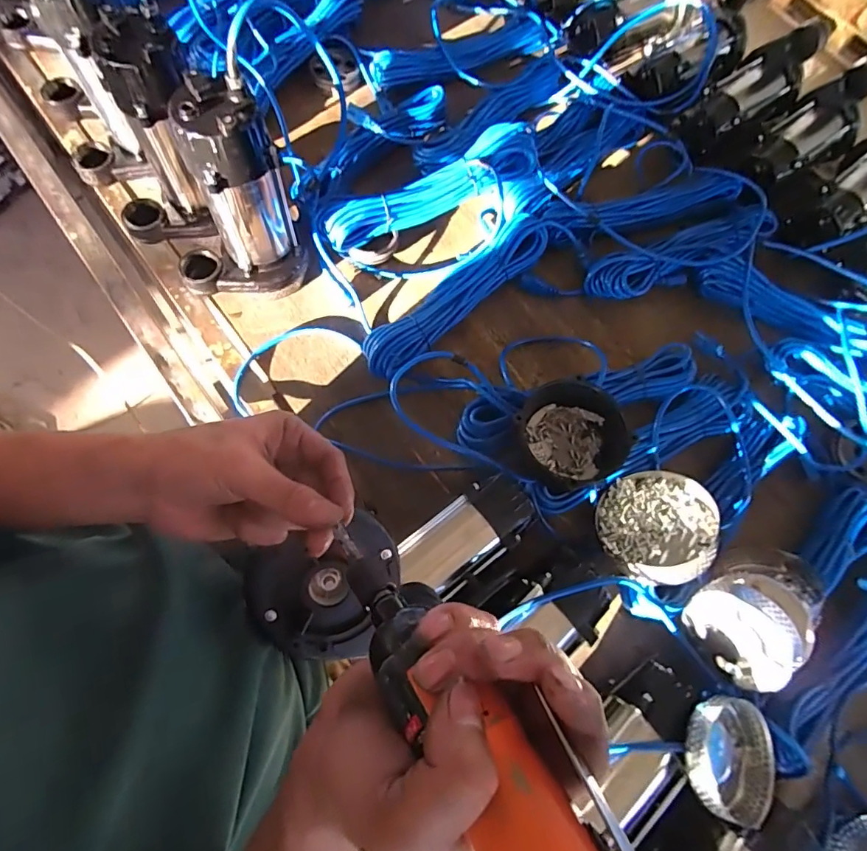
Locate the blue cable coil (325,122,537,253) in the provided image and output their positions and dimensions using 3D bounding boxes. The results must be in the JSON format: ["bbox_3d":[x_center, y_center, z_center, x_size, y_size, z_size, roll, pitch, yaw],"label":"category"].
[{"bbox_3d":[-0.002,-0.349,0.731,0.346,0.071,0.072,-25,74,-13],"label":"blue cable coil"}]

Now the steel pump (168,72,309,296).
[{"bbox_3d":[-0.252,-0.260,0.601,0.157,0.264,0.094,-7,70,-8],"label":"steel pump"}]

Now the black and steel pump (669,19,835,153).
[{"bbox_3d":[0.545,-0.577,0.828,0.110,0.110,0.226,44,72,11],"label":"black and steel pump"}]

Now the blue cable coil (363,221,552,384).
[{"bbox_3d":[0.038,-0.187,0.704,0.336,0.041,0.061,-40,77,-17],"label":"blue cable coil"}]

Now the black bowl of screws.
[{"bbox_3d":[0.163,0.014,0.601,0.114,0.077,0.125,2,69,-4],"label":"black bowl of screws"}]

